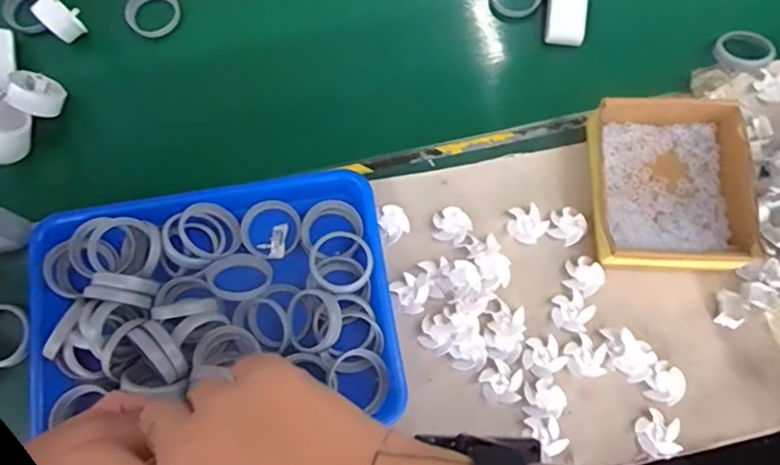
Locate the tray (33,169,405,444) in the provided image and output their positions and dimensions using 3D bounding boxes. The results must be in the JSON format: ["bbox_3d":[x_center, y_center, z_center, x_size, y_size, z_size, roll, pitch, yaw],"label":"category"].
[{"bbox_3d":[-0.174,0.076,0.524,0.346,0.060,0.248,-9,72,-2],"label":"tray"}]

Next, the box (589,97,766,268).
[{"bbox_3d":[0.273,-0.045,0.552,0.145,0.048,0.166,0,72,1],"label":"box"}]

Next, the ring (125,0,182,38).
[{"bbox_3d":[-0.285,-0.265,0.670,0.062,0.015,0.063,0,72,1],"label":"ring"}]

